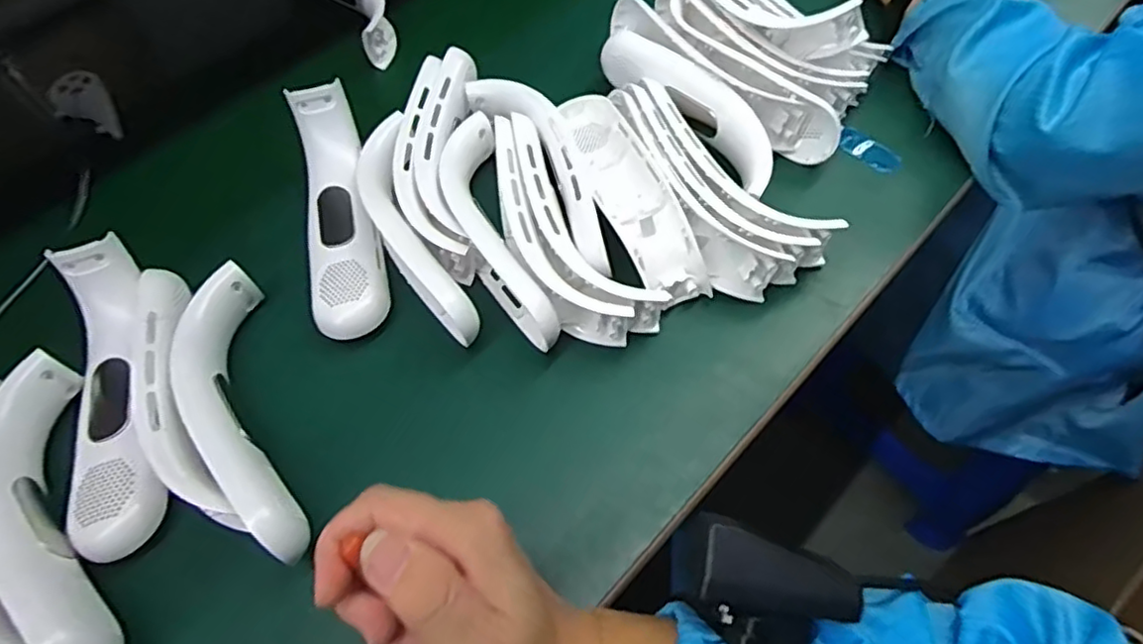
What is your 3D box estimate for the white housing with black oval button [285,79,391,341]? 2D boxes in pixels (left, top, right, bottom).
[{"bbox_3d":[-0.169,-0.083,0.455,0.050,0.048,0.189,-15,61,-6],"label":"white housing with black oval button"}]

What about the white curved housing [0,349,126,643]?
[{"bbox_3d":[-0.297,0.105,0.353,0.049,0.032,0.194,-28,63,-13],"label":"white curved housing"}]

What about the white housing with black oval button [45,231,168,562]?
[{"bbox_3d":[-0.280,0.040,0.388,0.062,0.045,0.194,-17,61,-7],"label":"white housing with black oval button"}]

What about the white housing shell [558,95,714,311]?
[{"bbox_3d":[0.034,-0.102,0.461,0.051,0.039,0.195,-20,61,-9],"label":"white housing shell"}]

